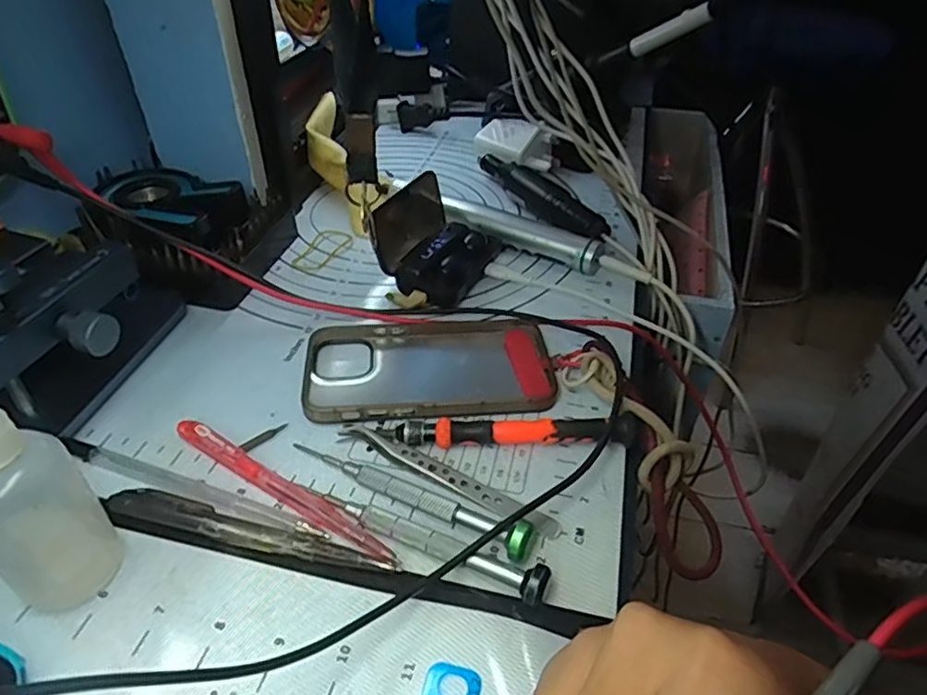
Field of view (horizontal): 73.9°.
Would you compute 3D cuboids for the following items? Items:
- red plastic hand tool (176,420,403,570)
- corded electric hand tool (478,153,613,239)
[{"bbox_3d":[-0.082,0.061,0.278,0.130,0.014,0.010,22,45,23],"label":"red plastic hand tool"},{"bbox_3d":[0.057,-0.122,0.486,0.019,0.023,0.149,-20,45,-23],"label":"corded electric hand tool"}]

